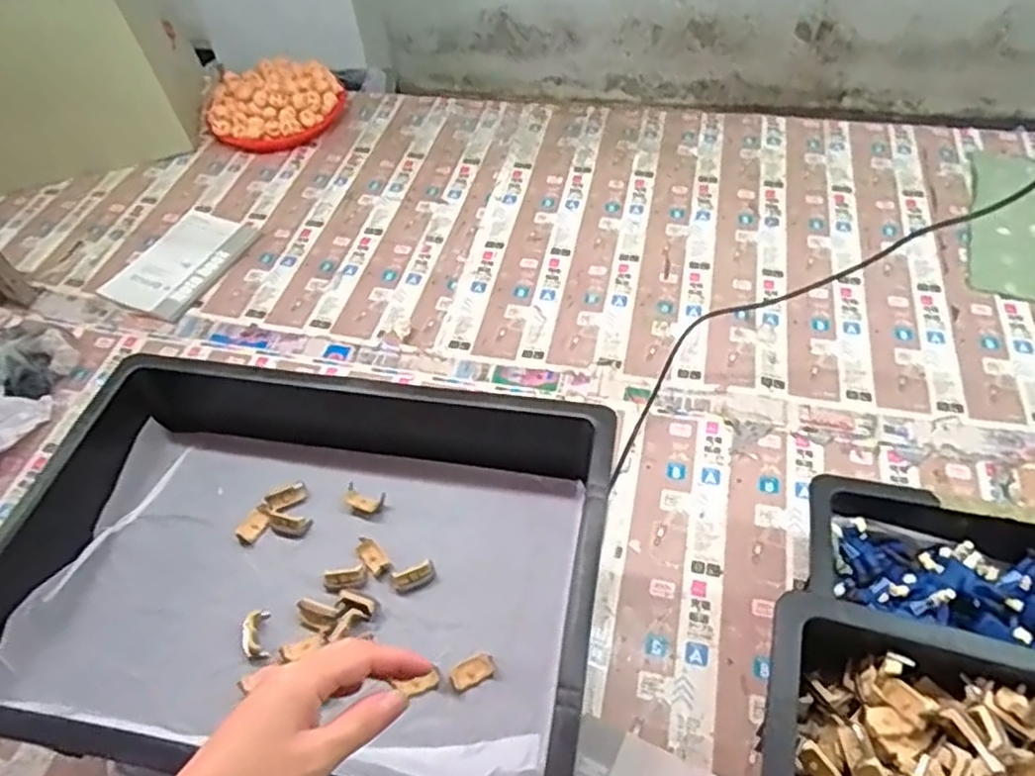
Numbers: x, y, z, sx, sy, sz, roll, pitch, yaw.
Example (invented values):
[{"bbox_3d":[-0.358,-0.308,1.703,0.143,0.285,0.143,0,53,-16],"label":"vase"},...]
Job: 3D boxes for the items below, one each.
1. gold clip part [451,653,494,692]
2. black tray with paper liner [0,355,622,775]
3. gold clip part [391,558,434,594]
[{"bbox_3d":[-0.034,0.211,0.521,0.031,0.007,0.017,-25,54,-14],"label":"gold clip part"},{"bbox_3d":[-0.161,0.138,0.557,0.443,0.125,0.328,6,51,9],"label":"black tray with paper liner"},{"bbox_3d":[-0.084,0.154,0.569,0.035,0.017,0.014,-18,53,-9],"label":"gold clip part"}]

